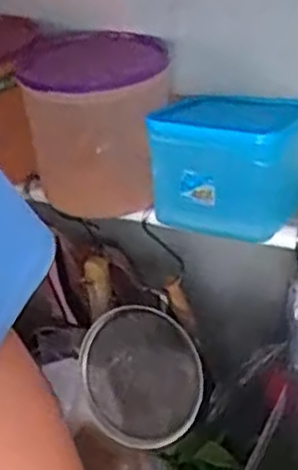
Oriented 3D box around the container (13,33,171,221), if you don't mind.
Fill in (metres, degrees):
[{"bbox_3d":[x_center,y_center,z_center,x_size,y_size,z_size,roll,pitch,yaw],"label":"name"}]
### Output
[{"bbox_3d":[-0.048,-0.110,0.738,0.140,0.135,0.159,-3,38,4],"label":"container"}]

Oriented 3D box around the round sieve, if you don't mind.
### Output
[{"bbox_3d":[-0.012,0.161,0.848,0.181,0.149,0.039,-28,-18,38],"label":"round sieve"}]

